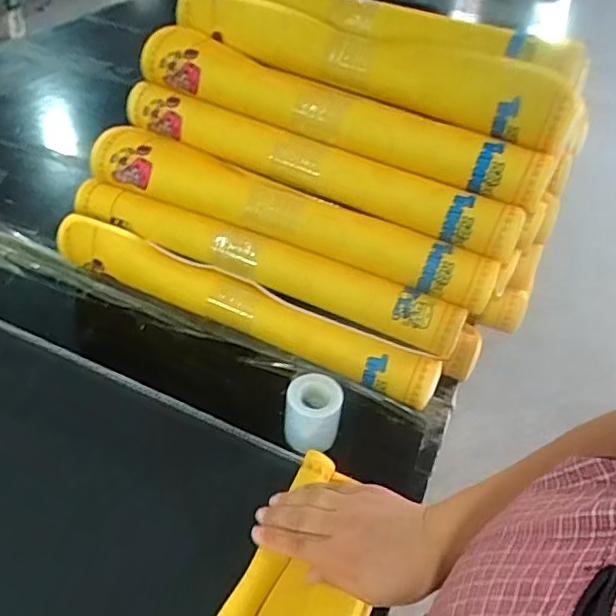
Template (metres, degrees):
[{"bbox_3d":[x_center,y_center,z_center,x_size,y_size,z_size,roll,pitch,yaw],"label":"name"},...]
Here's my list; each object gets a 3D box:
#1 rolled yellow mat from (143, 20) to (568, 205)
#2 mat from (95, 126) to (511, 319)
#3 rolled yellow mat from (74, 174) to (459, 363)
[{"bbox_3d":[0.031,-0.238,0.674,0.515,0.058,0.078,23,46,18],"label":"rolled yellow mat"},{"bbox_3d":[-0.030,-0.120,0.678,0.520,0.052,0.073,20,45,15],"label":"mat"},{"bbox_3d":[-0.063,-0.060,0.677,0.500,0.051,0.041,20,45,15],"label":"rolled yellow mat"}]

